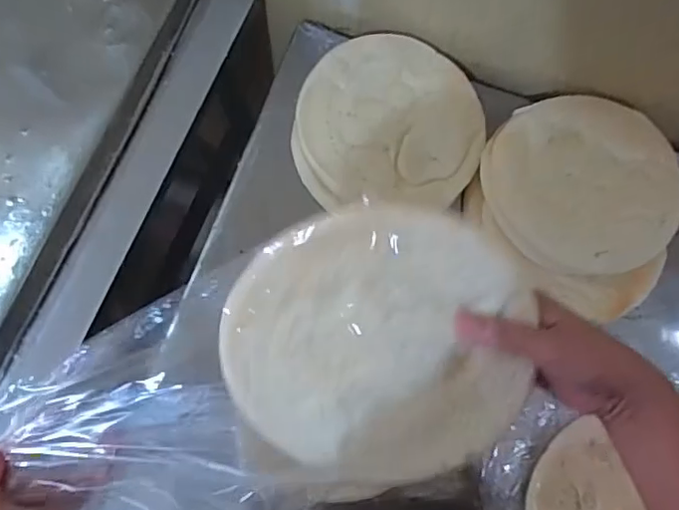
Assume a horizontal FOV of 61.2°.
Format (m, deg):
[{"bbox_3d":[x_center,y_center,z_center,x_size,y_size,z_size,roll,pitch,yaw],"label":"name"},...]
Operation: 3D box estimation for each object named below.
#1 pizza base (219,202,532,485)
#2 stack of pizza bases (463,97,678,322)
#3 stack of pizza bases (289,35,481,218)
[{"bbox_3d":[0.024,0.063,0.372,0.198,0.020,0.186,0,112,1],"label":"pizza base"},{"bbox_3d":[0.255,-0.063,0.608,0.212,0.056,0.211,25,75,5],"label":"stack of pizza bases"},{"bbox_3d":[0.054,-0.147,0.627,0.200,0.029,0.188,-4,75,-3],"label":"stack of pizza bases"}]

